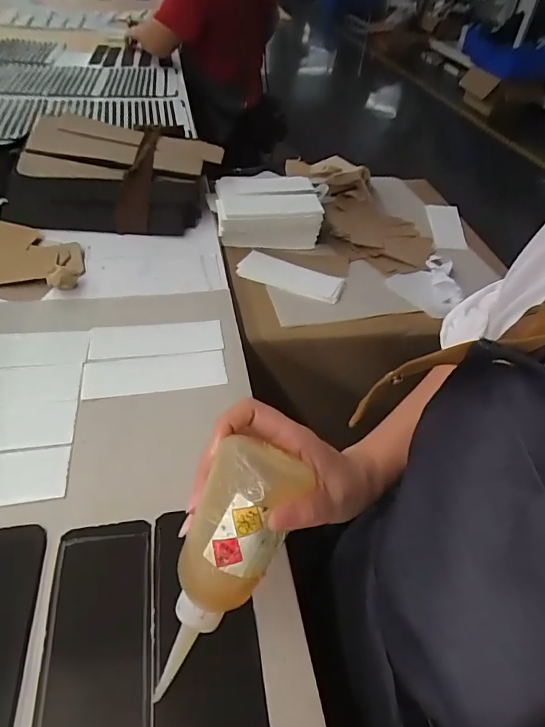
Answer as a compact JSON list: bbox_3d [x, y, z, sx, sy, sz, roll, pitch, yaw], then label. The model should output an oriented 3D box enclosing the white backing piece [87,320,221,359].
[{"bbox_3d":[-0.133,-0.029,0.532,0.146,0.006,0.050,-5,46,-11],"label":"white backing piece"}]

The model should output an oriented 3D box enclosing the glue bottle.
[{"bbox_3d":[-0.032,0.127,0.289,0.052,0.152,0.048,24,3,17],"label":"glue bottle"}]

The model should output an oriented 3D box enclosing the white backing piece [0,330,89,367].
[{"bbox_3d":[-0.282,-0.017,0.506,0.149,0.006,0.057,-4,45,-10],"label":"white backing piece"}]

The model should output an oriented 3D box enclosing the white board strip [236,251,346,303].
[{"bbox_3d":[0.028,-0.127,0.661,0.151,0.009,0.058,19,46,13],"label":"white board strip"}]

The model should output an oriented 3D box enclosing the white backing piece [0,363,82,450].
[{"bbox_3d":[-0.267,0.041,0.446,0.143,0.004,0.102,-4,46,-10],"label":"white backing piece"}]

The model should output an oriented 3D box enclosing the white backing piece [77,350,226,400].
[{"bbox_3d":[-0.126,0.011,0.498,0.148,0.010,0.052,-6,46,-12],"label":"white backing piece"}]

